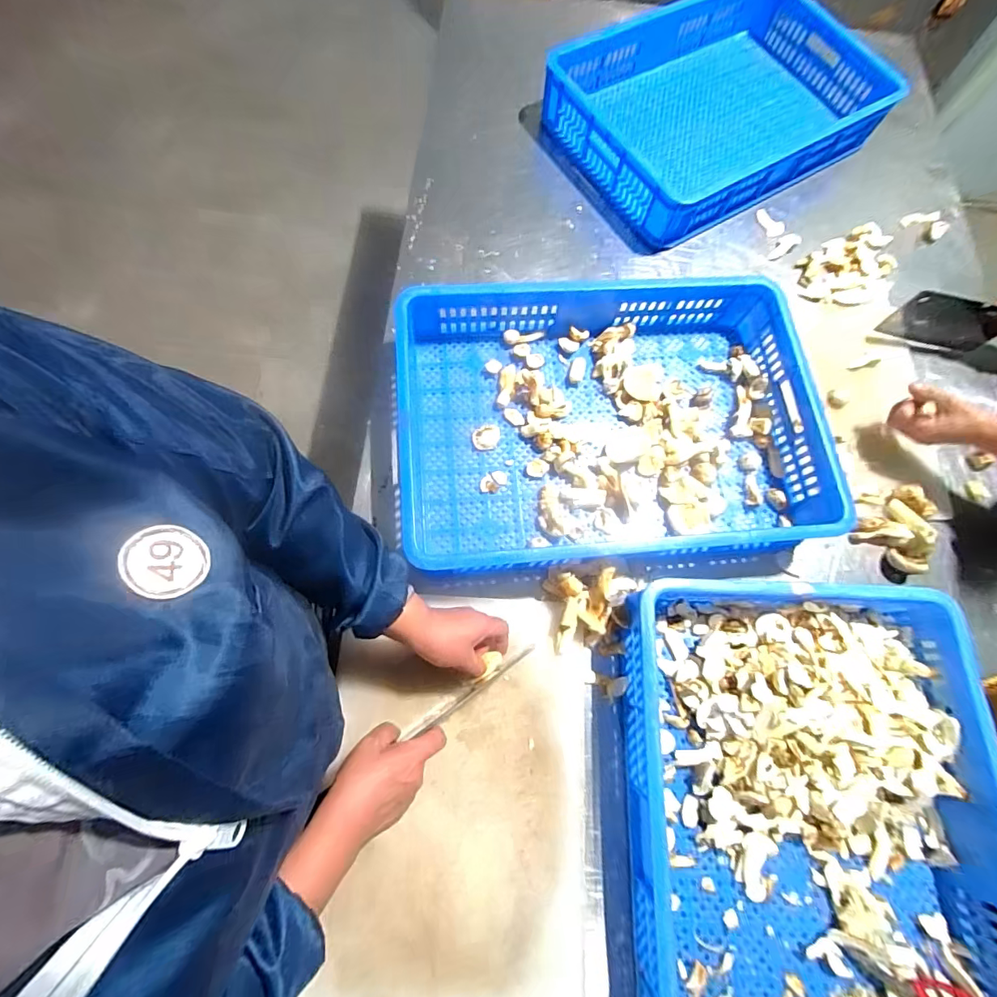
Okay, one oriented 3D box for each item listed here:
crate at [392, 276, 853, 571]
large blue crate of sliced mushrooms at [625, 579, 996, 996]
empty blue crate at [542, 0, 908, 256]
[{"bbox_3d":[0.162,-0.114,0.671,0.612,0.092,0.405,-5,71,-4],"label":"crate"},{"bbox_3d":[0.370,0.398,0.524,0.415,0.090,0.565,3,71,-1],"label":"large blue crate of sliced mushrooms"},{"bbox_3d":[0.442,-0.785,0.902,0.627,0.098,0.409,-30,75,-12],"label":"empty blue crate"}]

